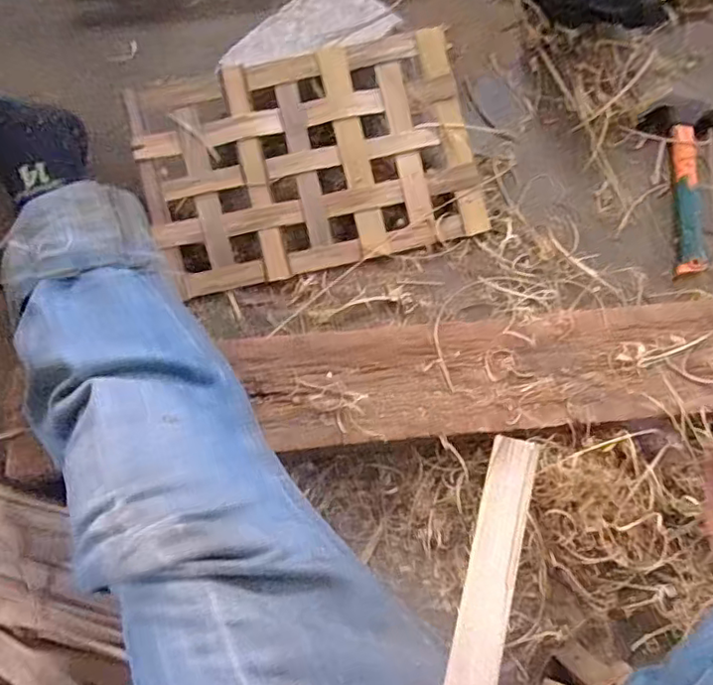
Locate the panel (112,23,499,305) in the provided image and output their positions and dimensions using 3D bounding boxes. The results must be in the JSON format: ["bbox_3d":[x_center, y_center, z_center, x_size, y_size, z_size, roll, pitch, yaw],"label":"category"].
[{"bbox_3d":[-0.049,-0.193,0.635,0.348,0.011,0.224,-14,92,-5],"label":"panel"}]

